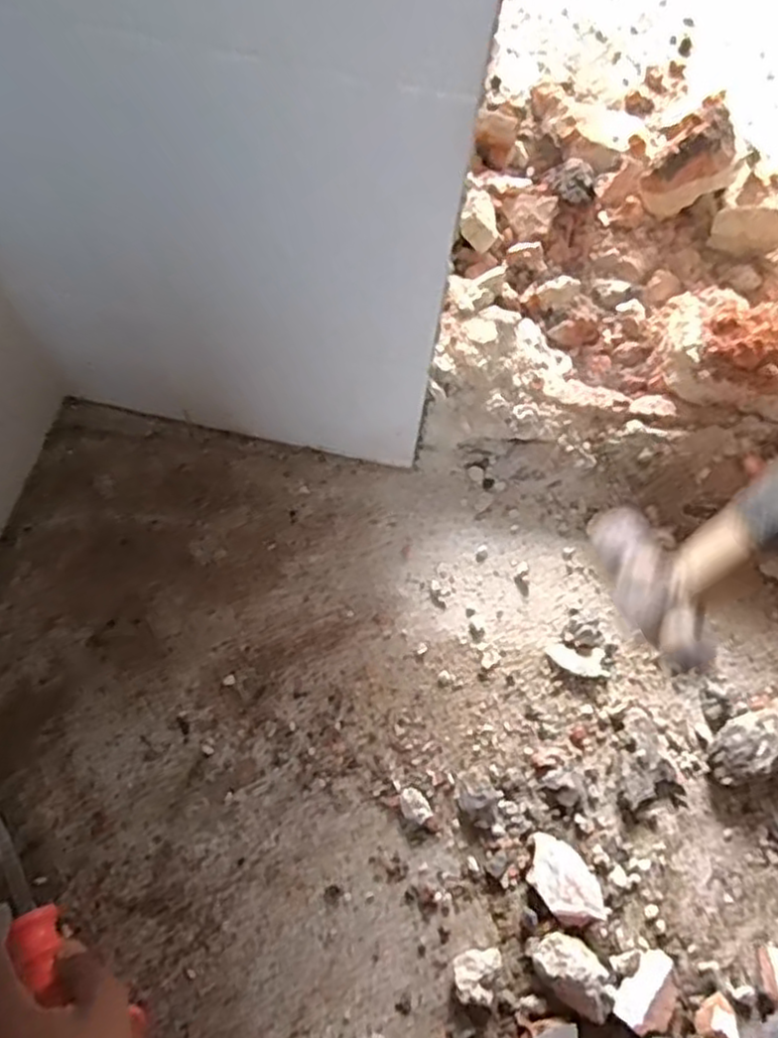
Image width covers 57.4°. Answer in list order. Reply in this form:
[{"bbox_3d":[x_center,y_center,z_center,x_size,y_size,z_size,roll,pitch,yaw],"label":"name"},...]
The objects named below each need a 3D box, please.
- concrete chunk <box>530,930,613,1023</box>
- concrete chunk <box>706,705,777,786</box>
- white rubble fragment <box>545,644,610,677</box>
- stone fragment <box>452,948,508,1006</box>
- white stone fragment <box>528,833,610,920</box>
[{"bbox_3d":[0.121,0.295,0.462,0.057,0.023,0.035,39,70,14],"label":"concrete chunk"},{"bbox_3d":[0.279,0.166,0.528,0.093,0.025,0.043,-15,68,-9],"label":"concrete chunk"},{"bbox_3d":[0.149,0.111,0.557,0.048,0.009,0.024,4,66,-1],"label":"white rubble fragment"},{"bbox_3d":[0.059,0.298,0.463,0.033,0.019,0.031,-9,67,-7],"label":"stone fragment"},{"bbox_3d":[0.121,0.249,0.490,0.039,0.013,0.063,-39,73,-18],"label":"white stone fragment"}]

